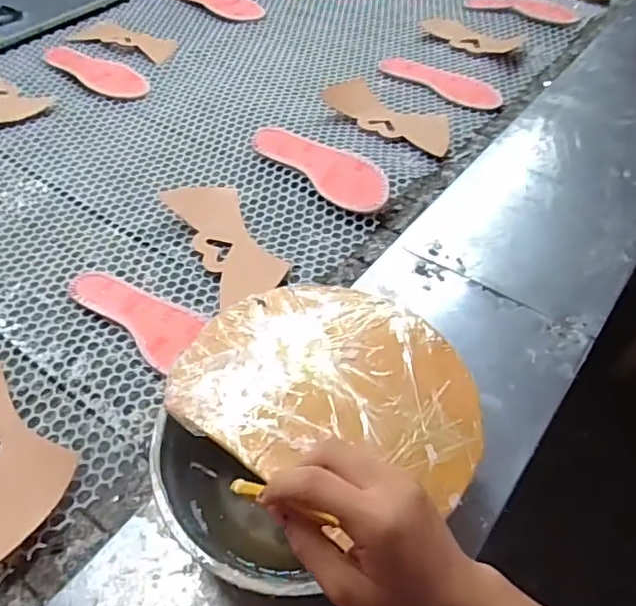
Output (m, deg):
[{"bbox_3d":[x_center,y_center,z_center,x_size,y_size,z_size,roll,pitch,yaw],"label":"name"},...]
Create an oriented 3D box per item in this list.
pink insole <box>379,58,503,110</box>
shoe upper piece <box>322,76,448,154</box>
[{"bbox_3d":[0.207,-0.376,0.967,0.233,0.006,0.081,30,54,26],"label":"pink insole"},{"bbox_3d":[0.111,-0.295,0.893,0.236,0.005,0.105,36,57,26],"label":"shoe upper piece"}]

